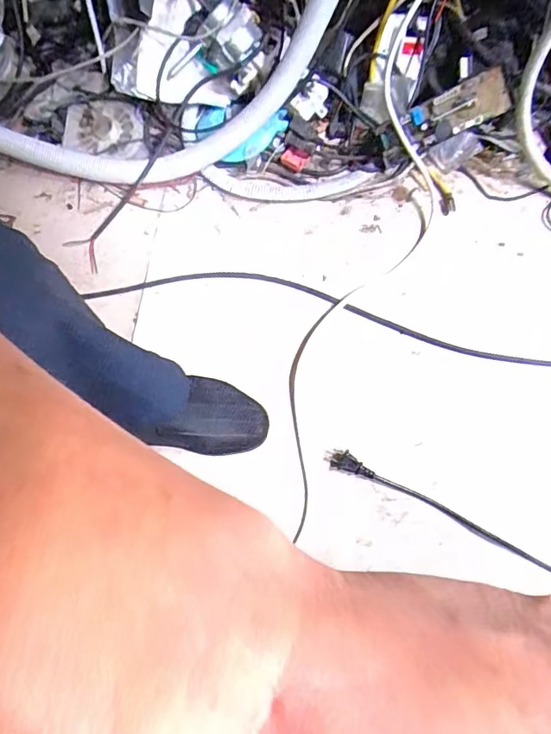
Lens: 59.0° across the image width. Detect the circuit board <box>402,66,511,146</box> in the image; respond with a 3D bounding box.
[{"bbox_3d":[0.242,-0.344,0.653,0.128,0.015,0.054,-21,105,15],"label":"circuit board"}]

